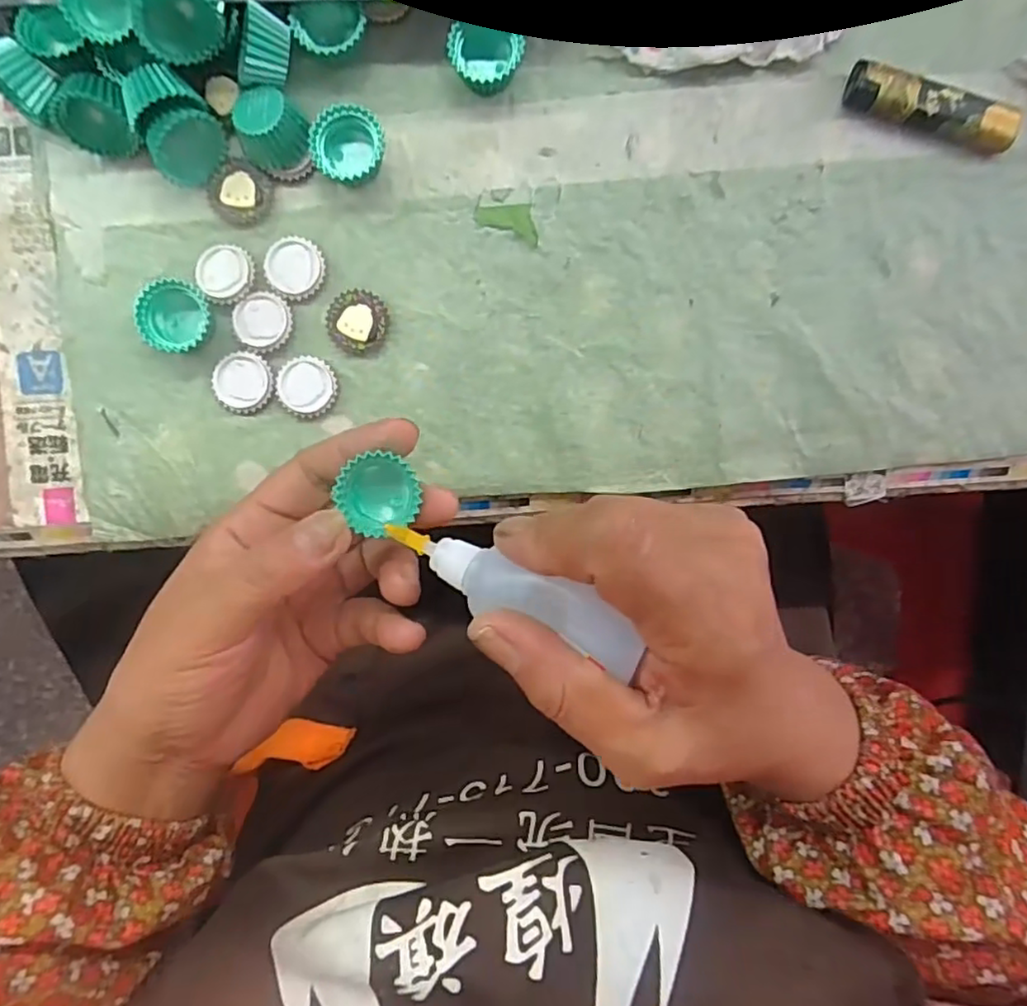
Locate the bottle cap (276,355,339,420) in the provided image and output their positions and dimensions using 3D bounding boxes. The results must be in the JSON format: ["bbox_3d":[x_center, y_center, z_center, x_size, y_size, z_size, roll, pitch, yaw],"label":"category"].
[{"bbox_3d":[-0.096,-0.054,0.294,0.026,0.005,0.028,-1,93,-1],"label":"bottle cap"}]

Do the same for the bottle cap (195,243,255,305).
[{"bbox_3d":[-0.132,-0.106,0.289,0.027,0.008,0.025,0,93,-1],"label":"bottle cap"}]

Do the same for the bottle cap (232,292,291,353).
[{"bbox_3d":[-0.116,-0.083,0.291,0.026,0.004,0.028,0,93,-1],"label":"bottle cap"}]

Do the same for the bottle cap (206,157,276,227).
[{"bbox_3d":[-0.125,-0.142,0.288,0.027,0.004,0.027,0,93,-1],"label":"bottle cap"}]

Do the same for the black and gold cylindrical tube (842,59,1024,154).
[{"bbox_3d":[0.192,-0.181,0.292,0.079,0.010,0.019,17,93,-2],"label":"black and gold cylindrical tube"}]

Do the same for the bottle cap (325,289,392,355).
[{"bbox_3d":[-0.072,-0.085,0.293,0.028,0.006,0.027,0,93,-1],"label":"bottle cap"}]

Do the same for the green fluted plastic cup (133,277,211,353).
[{"bbox_3d":[-0.151,-0.084,0.286,0.031,0.015,0.030,9,93,-2],"label":"green fluted plastic cup"}]

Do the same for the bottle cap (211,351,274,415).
[{"bbox_3d":[-0.125,-0.056,0.292,0.028,0.004,0.027,0,93,-1],"label":"bottle cap"}]

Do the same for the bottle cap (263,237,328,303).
[{"bbox_3d":[-0.100,-0.108,0.291,0.026,0.006,0.027,0,93,-1],"label":"bottle cap"}]

